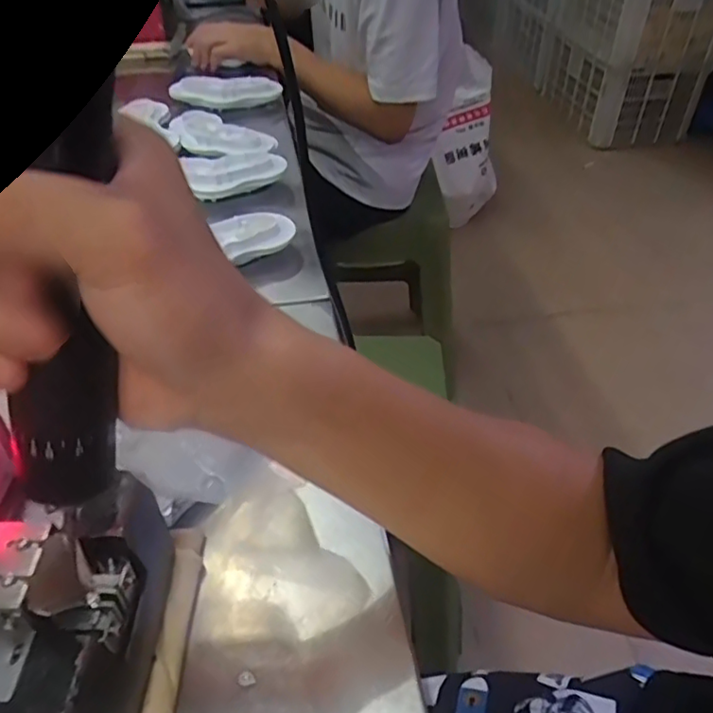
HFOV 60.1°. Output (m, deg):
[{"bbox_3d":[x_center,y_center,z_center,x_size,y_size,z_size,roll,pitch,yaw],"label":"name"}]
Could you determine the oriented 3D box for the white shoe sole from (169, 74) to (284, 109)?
[{"bbox_3d":[-0.185,-0.379,0.872,0.152,0.020,0.056,-6,43,-6],"label":"white shoe sole"}]

